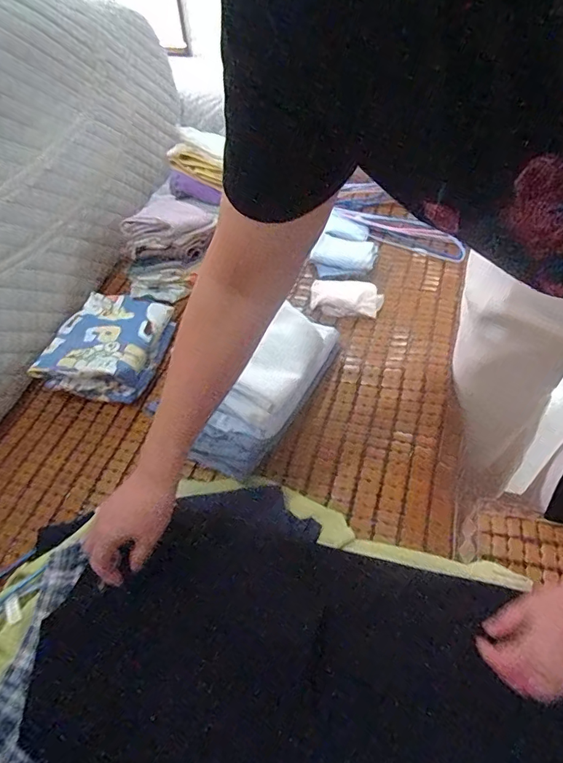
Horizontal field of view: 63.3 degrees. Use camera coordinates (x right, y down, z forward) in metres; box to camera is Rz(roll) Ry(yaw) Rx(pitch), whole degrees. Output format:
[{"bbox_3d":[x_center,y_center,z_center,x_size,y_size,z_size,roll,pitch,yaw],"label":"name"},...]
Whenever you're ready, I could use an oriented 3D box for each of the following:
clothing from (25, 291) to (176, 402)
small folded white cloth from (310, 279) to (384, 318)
[{"bbox_3d":[-0.297,-0.067,0.787,0.173,0.076,0.208,7,51,9],"label":"clothing"},{"bbox_3d":[0.118,-0.151,0.836,0.128,0.036,0.064,2,51,5],"label":"small folded white cloth"}]

